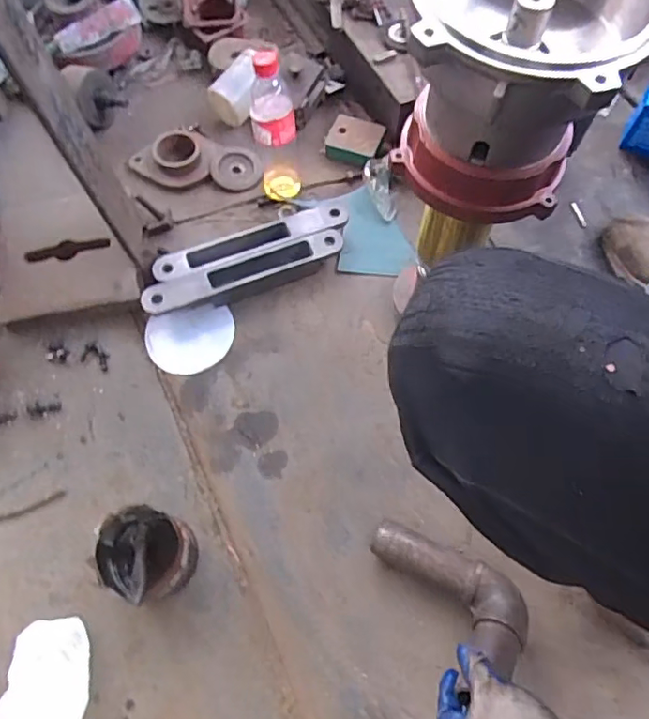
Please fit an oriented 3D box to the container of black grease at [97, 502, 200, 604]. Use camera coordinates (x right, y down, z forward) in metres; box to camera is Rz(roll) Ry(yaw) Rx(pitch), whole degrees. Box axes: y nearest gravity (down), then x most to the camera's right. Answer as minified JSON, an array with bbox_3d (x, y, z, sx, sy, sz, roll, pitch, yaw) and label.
[{"bbox_3d":[-0.207,0.231,0.658,0.112,0.083,0.098,23,68,9],"label":"container of black grease"}]

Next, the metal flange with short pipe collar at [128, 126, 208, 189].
[{"bbox_3d":[-0.252,-0.338,0.924,0.124,0.034,0.104,-34,70,-11],"label":"metal flange with short pipe collar"}]

